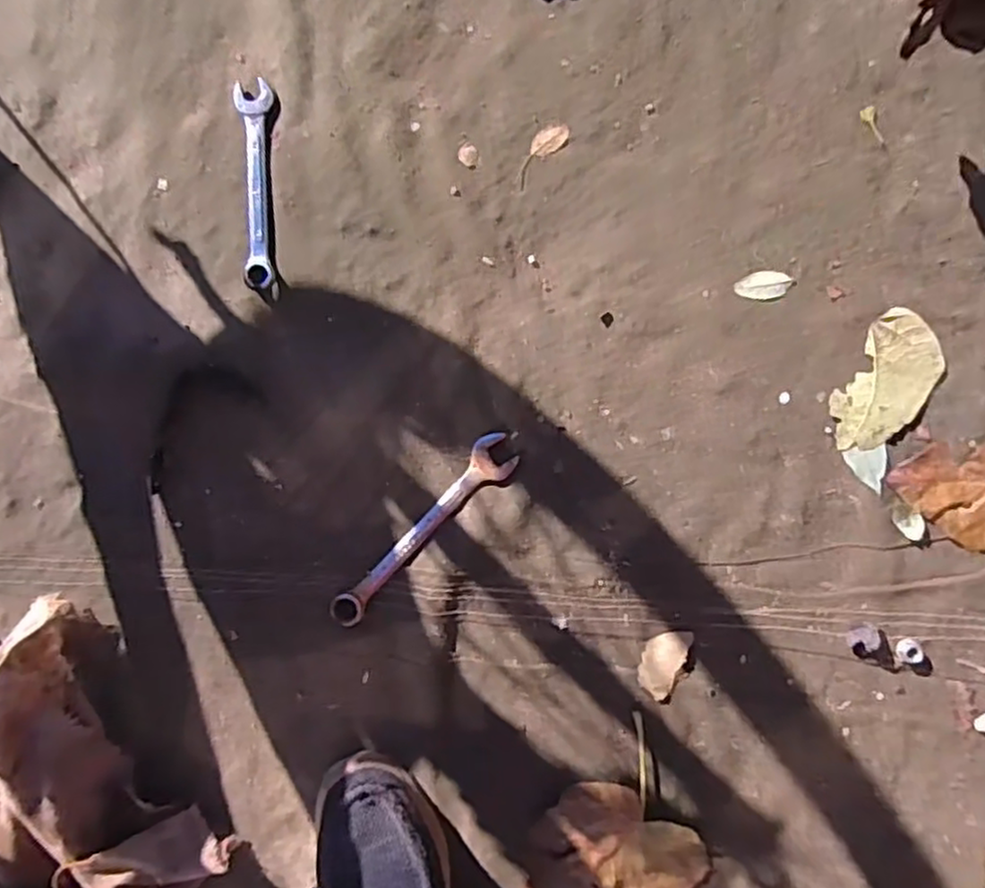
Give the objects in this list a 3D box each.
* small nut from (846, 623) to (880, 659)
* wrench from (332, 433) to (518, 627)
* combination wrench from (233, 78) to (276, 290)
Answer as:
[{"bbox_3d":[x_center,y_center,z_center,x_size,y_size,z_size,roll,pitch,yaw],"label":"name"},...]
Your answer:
[{"bbox_3d":[0.292,0.154,0.563,0.022,0.017,0.024,-23,96,3],"label":"small nut"},{"bbox_3d":[-0.057,0.069,0.561,0.194,0.007,0.033,-45,94,5],"label":"wrench"},{"bbox_3d":[-0.176,-0.195,0.537,0.027,0.010,0.150,-3,97,1],"label":"combination wrench"}]

